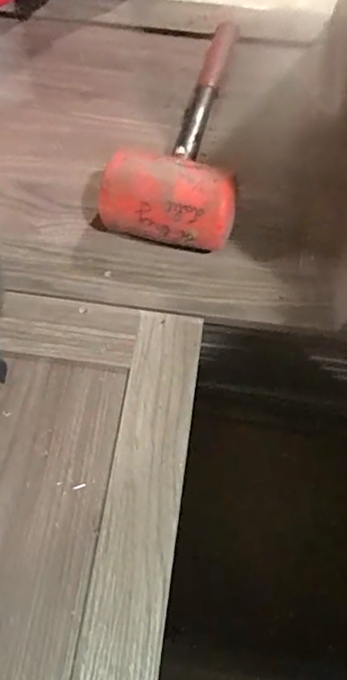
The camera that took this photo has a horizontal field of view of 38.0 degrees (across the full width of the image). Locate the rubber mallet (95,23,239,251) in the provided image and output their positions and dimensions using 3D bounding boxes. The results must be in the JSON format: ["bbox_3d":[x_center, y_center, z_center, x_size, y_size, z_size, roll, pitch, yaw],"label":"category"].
[{"bbox_3d":[0.013,-0.200,0.451,0.115,0.064,0.293,7,66,4],"label":"rubber mallet"}]

